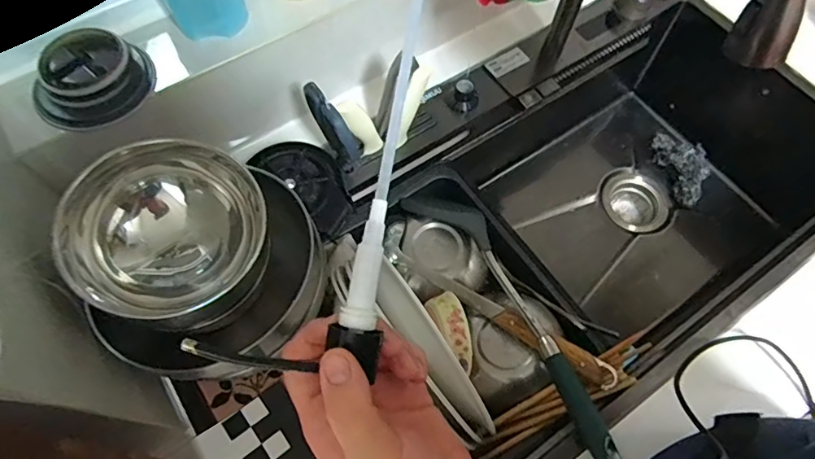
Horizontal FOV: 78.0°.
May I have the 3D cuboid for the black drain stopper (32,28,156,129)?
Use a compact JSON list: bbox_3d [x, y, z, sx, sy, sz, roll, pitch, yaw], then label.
[{"bbox_3d":[-0.298,-0.145,0.476,0.090,0.040,0.084,1,65,-2],"label":"black drain stopper"}]

